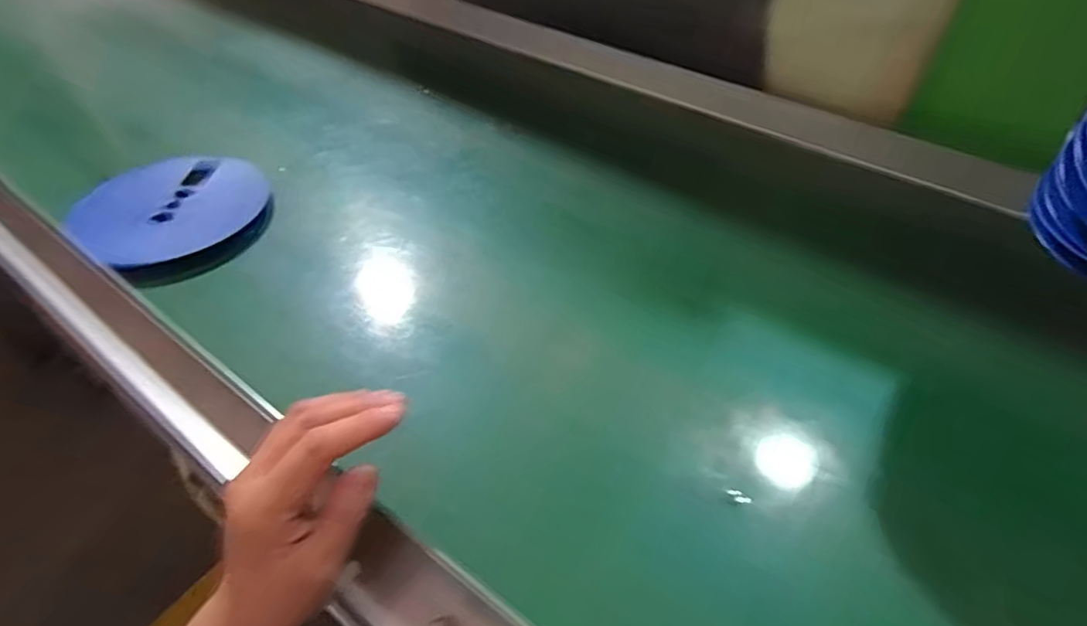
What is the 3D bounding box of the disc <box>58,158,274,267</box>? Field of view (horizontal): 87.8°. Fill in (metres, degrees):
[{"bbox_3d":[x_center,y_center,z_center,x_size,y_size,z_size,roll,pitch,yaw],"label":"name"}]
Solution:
[{"bbox_3d":[-0.361,-0.103,0.550,0.156,0.032,0.156,1,47,-1],"label":"disc"}]

